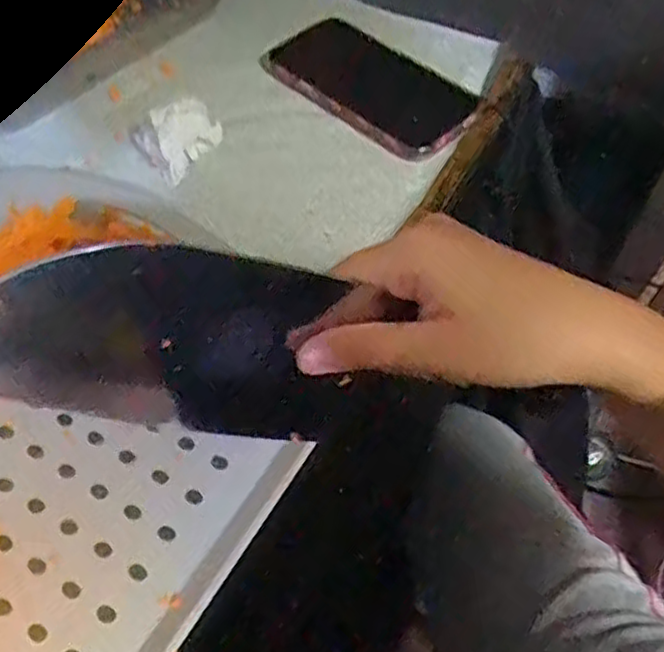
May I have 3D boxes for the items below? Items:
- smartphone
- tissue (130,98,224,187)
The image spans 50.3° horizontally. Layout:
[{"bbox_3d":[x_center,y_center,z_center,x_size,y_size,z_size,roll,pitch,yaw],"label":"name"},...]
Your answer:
[{"bbox_3d":[0.028,-0.178,0.522,0.155,0.017,0.080,40,62,22],"label":"smartphone"},{"bbox_3d":[-0.104,-0.134,0.474,0.047,0.038,0.050,39,61,21],"label":"tissue"}]

